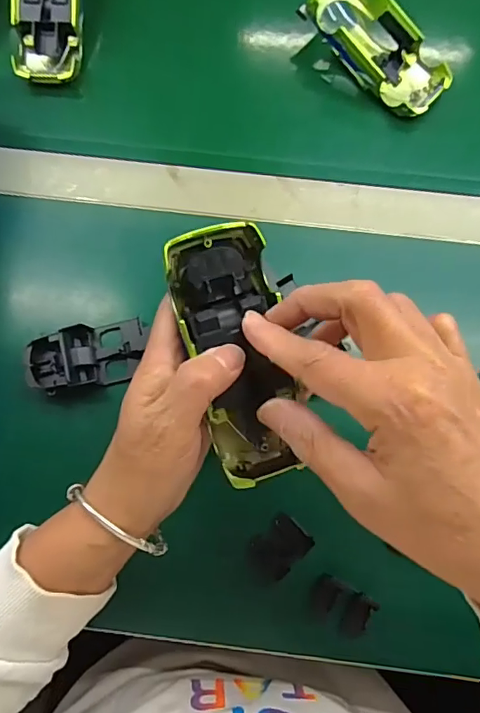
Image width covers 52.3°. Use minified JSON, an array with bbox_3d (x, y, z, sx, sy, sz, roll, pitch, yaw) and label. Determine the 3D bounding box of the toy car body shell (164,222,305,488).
[{"bbox_3d":[-0.003,0.000,0.257,0.051,0.027,0.130,-10,100,-2],"label":"toy car body shell"}]

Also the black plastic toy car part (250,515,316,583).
[{"bbox_3d":[0.025,0.126,0.321,0.040,0.004,0.030,-43,80,-9],"label":"black plastic toy car part"}]

